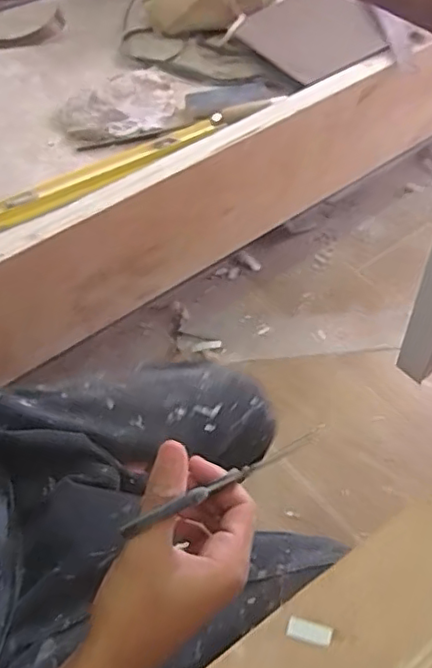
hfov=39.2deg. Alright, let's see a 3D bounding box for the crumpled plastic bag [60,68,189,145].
[{"bbox_3d":[-0.131,-0.345,0.920,0.150,0.039,0.189,36,62,27],"label":"crumpled plastic bag"}]

